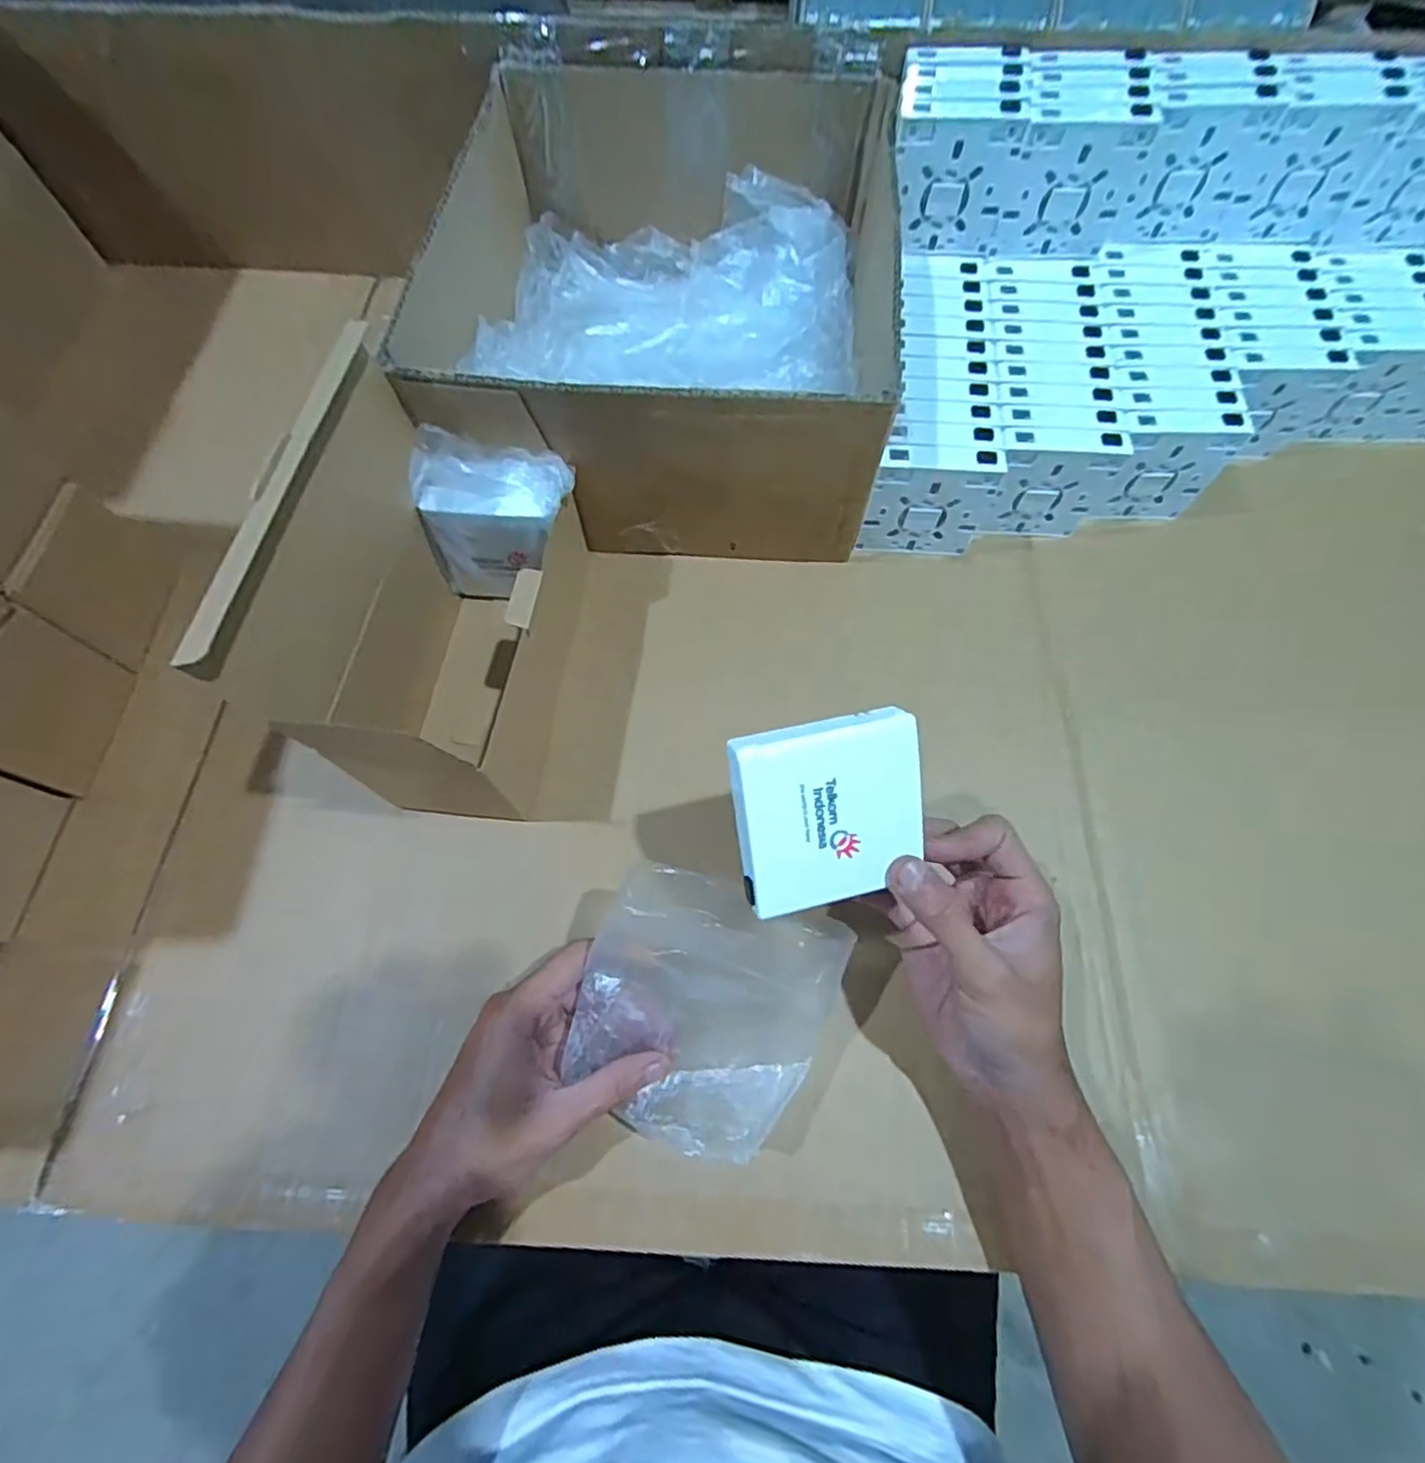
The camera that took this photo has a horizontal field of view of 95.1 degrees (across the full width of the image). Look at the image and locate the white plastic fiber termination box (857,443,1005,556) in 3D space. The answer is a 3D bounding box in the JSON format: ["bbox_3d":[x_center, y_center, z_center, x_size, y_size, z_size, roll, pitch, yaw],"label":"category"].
[{"bbox_3d":[0.155,-0.165,0.473,0.084,0.083,0.021,4,68,2],"label":"white plastic fiber termination box"}]

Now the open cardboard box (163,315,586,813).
[{"bbox_3d":[-0.156,-0.088,0.387,0.107,0.189,0.239,8,68,4],"label":"open cardboard box"}]

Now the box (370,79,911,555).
[{"bbox_3d":[-0.034,-0.310,0.495,0.294,0.151,0.317,3,68,2],"label":"box"}]

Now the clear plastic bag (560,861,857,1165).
[{"bbox_3d":[-0.004,0.143,0.335,0.121,0.043,0.124,19,69,8],"label":"clear plastic bag"}]

